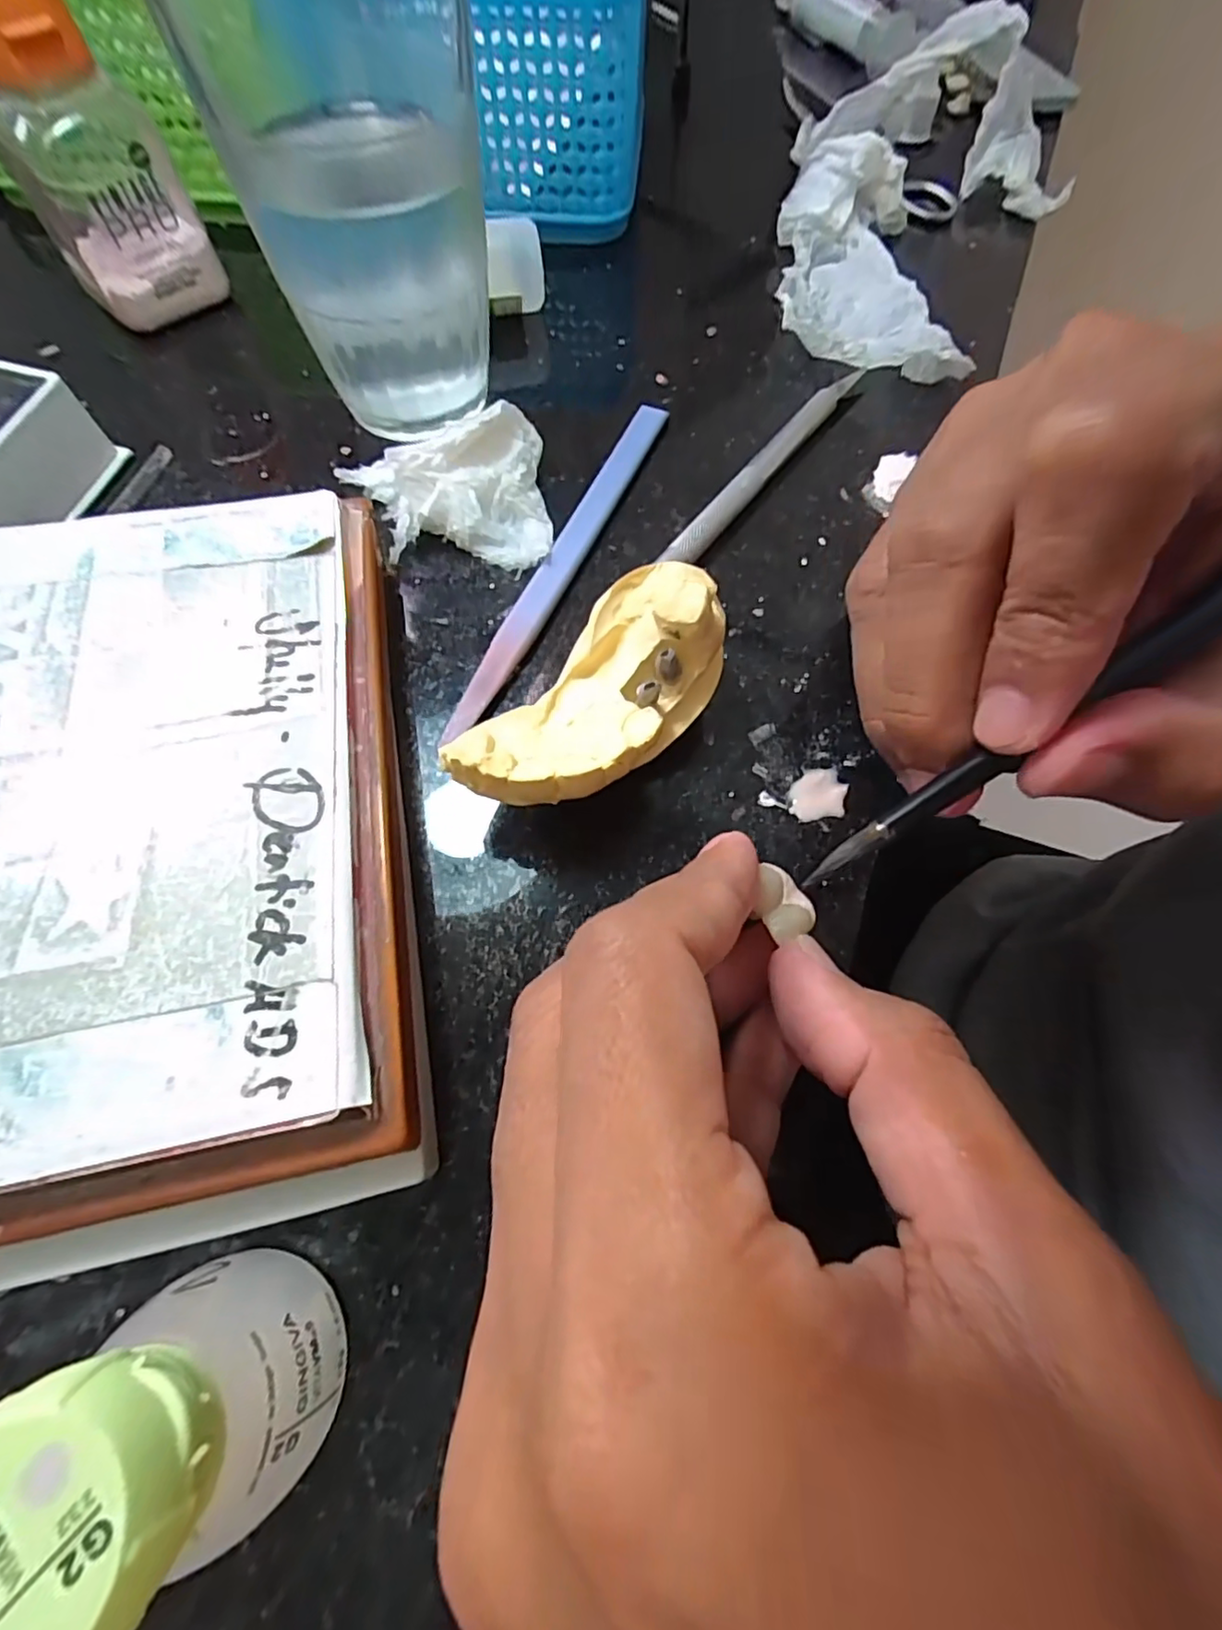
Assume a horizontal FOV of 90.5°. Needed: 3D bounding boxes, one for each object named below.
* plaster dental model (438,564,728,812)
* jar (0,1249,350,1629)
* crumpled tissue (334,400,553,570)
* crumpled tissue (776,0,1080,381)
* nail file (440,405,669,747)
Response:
[{"bbox_3d":[-0.001,-0.024,0.131,0.032,0.035,0.067,34,69,13],"label":"plaster dental model"},{"bbox_3d":[-0.054,0.078,0.077,0.027,0.045,0.025,0,65,-1],"label":"jar"},{"bbox_3d":[-0.046,-0.091,0.168,0.054,0.021,0.046,-6,66,-4],"label":"crumpled tissue"},{"bbox_3d":[0.117,-0.238,0.228,0.106,0.040,0.204,22,67,9],"label":"crumpled tissue"},{"bbox_3d":[-0.012,-0.073,0.169,0.009,0.004,0.132,21,67,8],"label":"nail file"}]

